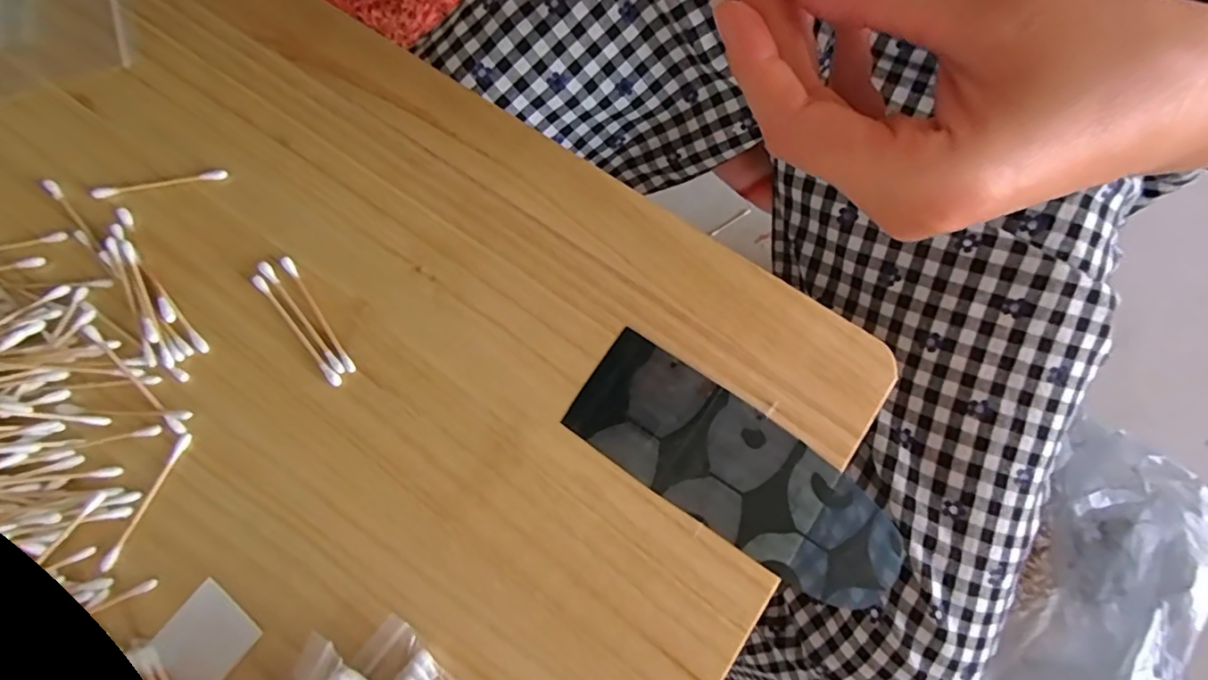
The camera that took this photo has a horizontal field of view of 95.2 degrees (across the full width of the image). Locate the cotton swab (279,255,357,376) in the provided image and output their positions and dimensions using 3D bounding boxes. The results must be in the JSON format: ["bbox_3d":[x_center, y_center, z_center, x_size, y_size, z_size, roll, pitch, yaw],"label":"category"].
[{"bbox_3d":[-0.148,-0.014,0.285,0.005,0.004,0.072,-33,81,-6],"label":"cotton swab"}]

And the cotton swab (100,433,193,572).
[{"bbox_3d":[-0.223,0.078,0.268,0.006,0.004,0.071,27,80,5],"label":"cotton swab"}]

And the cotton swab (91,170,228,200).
[{"bbox_3d":[-0.242,-0.084,0.299,0.072,0.004,0.008,-9,79,-2],"label":"cotton swab"}]

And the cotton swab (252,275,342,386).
[{"bbox_3d":[-0.157,-0.005,0.282,0.006,0.004,0.073,-40,82,-7],"label":"cotton swab"}]

